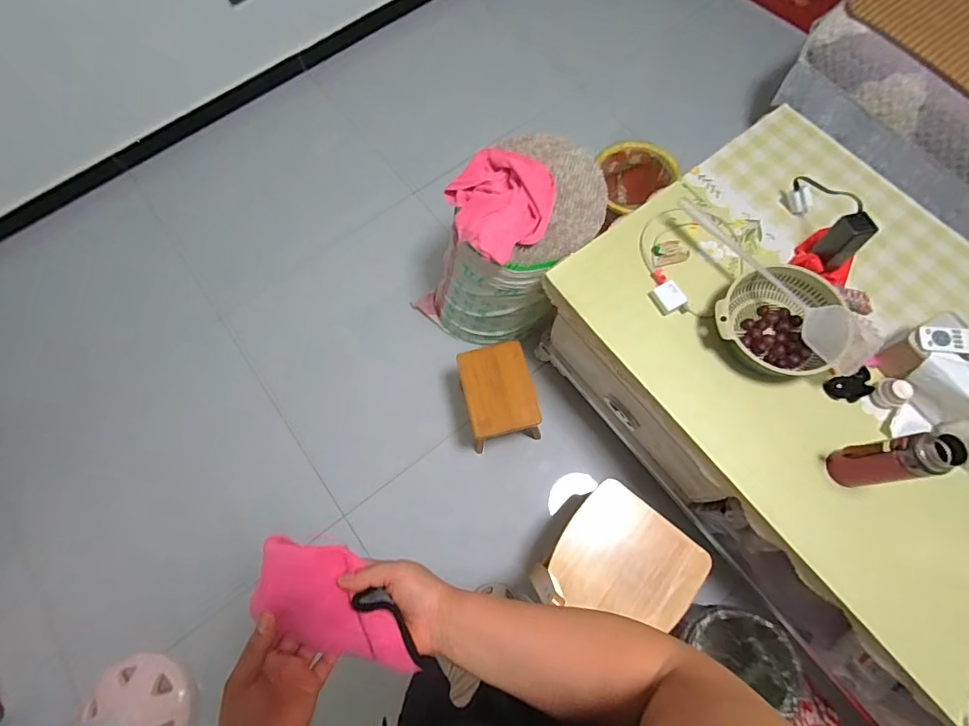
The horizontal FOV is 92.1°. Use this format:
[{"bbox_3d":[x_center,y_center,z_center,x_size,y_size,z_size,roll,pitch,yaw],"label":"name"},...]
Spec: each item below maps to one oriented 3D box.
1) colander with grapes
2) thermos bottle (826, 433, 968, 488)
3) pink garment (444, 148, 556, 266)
[{"bbox_3d":[0.563,-0.089,0.918,0.211,0.089,0.206,-1,71,2],"label":"colander with grapes"},{"bbox_3d":[0.646,0.161,0.759,0.058,0.221,0.068,-14,71,-2],"label":"thermos bottle"},{"bbox_3d":[0.037,-0.355,1.014,0.228,0.058,0.228,-1,71,2],"label":"pink garment"}]

